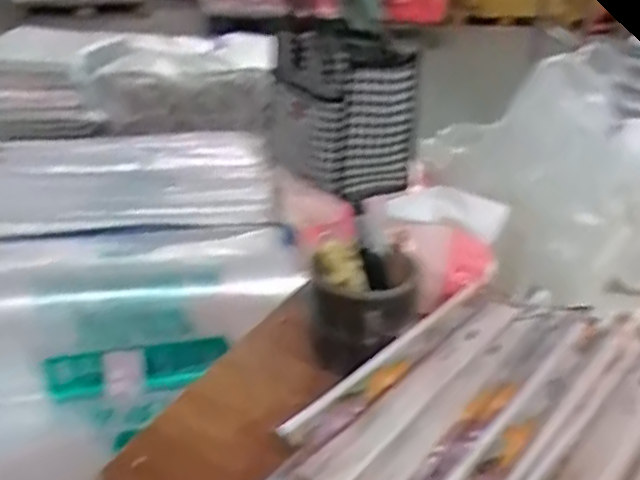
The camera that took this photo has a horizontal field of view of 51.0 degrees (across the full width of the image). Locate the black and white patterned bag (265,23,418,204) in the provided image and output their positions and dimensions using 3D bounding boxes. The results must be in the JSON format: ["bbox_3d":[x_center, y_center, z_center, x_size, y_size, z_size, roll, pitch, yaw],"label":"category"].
[{"bbox_3d":[0.033,-0.247,1.190,0.171,0.240,0.255,-12,32,-27],"label":"black and white patterned bag"}]

